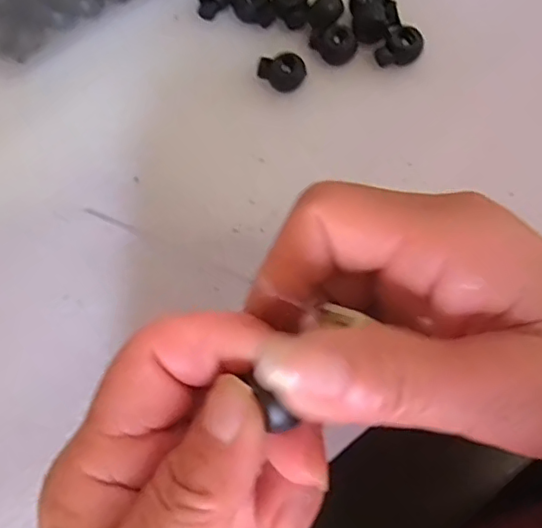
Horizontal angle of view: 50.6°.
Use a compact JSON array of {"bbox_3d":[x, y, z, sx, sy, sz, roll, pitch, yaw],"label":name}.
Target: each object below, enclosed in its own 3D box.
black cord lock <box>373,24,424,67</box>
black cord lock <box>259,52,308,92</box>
[{"bbox_3d":[0.066,-0.109,0.290,0.018,0.010,0.022,42,76,14],"label":"black cord lock"},{"bbox_3d":[0.006,-0.095,0.286,0.023,0.012,0.016,1,71,2],"label":"black cord lock"}]

